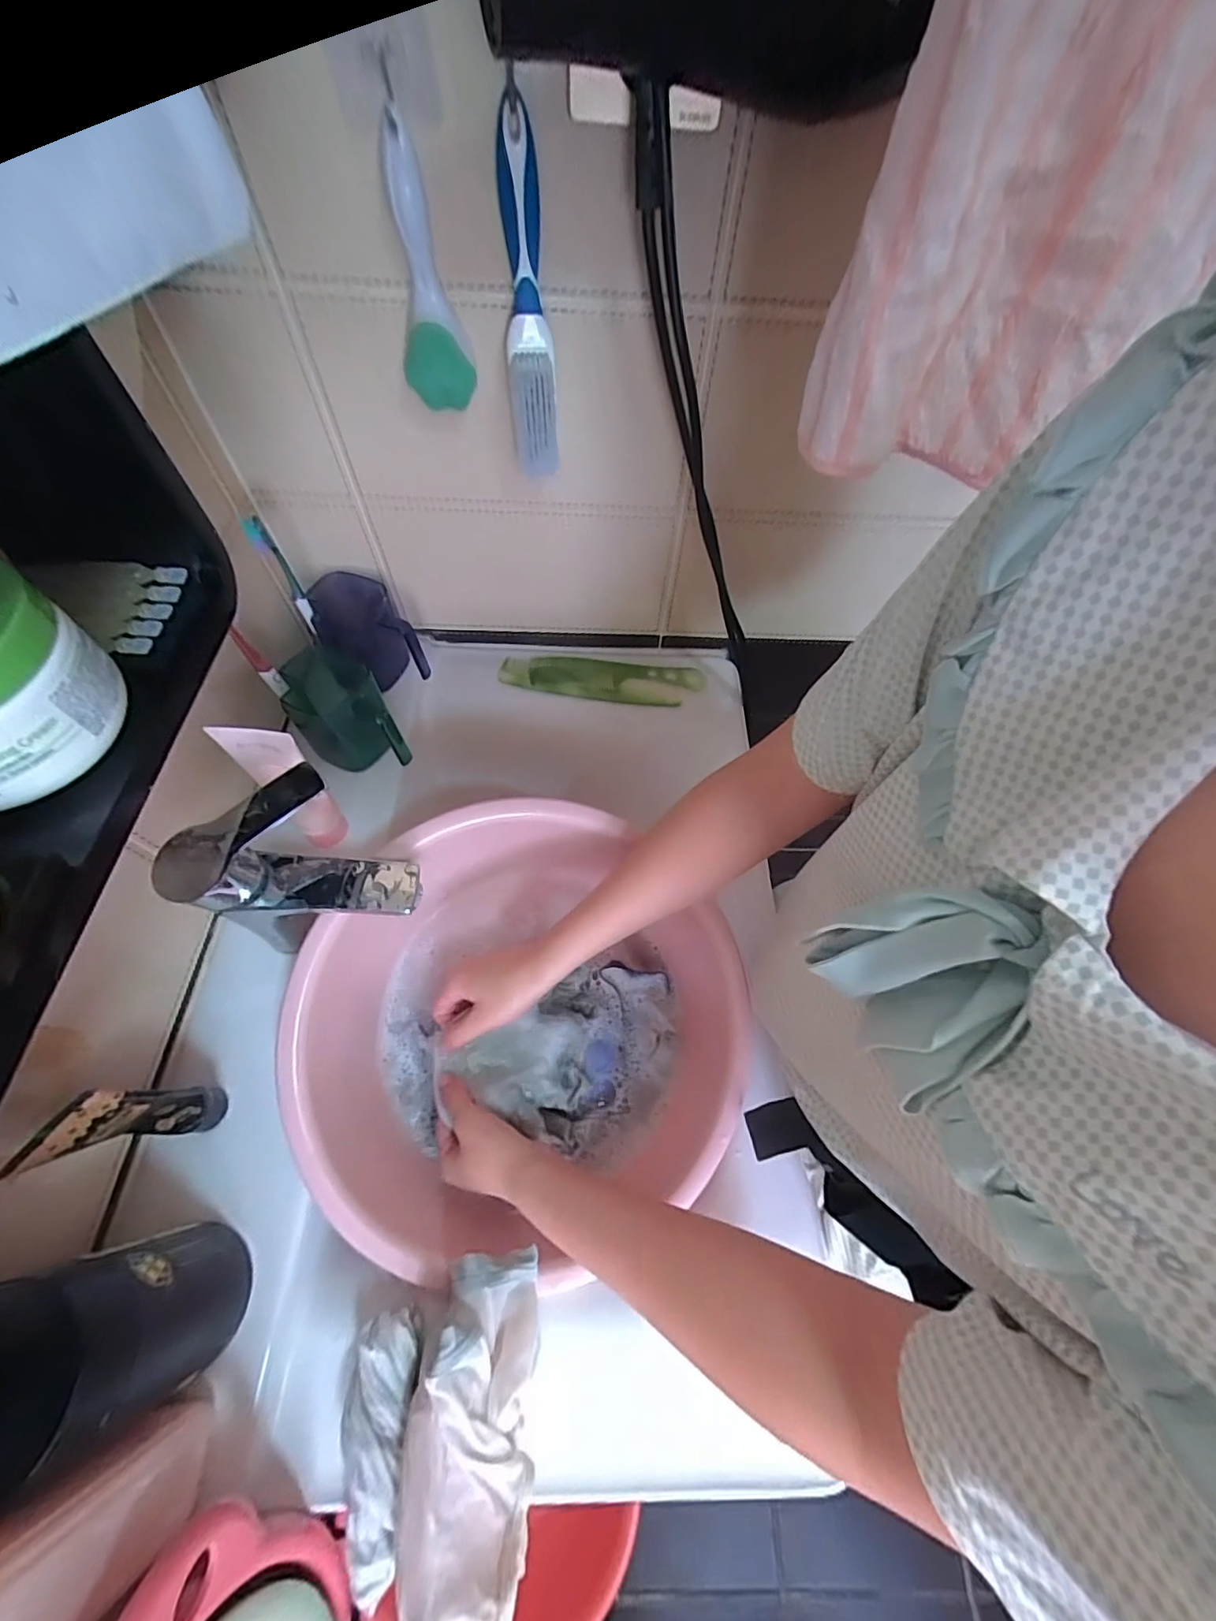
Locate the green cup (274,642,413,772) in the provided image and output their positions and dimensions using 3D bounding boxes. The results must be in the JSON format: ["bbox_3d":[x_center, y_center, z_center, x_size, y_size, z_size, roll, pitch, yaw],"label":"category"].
[{"bbox_3d":[-0.255,-0.089,0.523,0.079,0.088,0.109,-35,68,-20],"label":"green cup"}]

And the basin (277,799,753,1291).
[{"bbox_3d":[-0.049,0.164,0.439,0.291,0.162,0.310,1,61,-2],"label":"basin"}]

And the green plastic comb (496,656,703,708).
[{"bbox_3d":[-0.005,-0.159,0.645,0.238,0.012,0.065,5,61,0],"label":"green plastic comb"}]

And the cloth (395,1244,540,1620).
[{"bbox_3d":[-0.077,0.348,0.305,0.067,0.052,0.153,3,47,-1],"label":"cloth"}]

